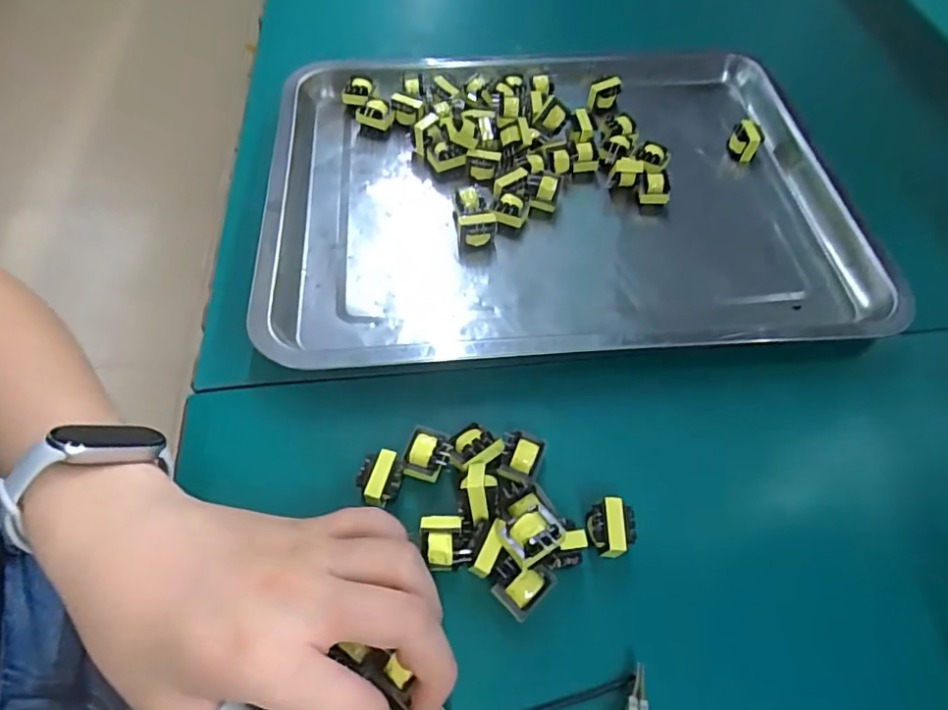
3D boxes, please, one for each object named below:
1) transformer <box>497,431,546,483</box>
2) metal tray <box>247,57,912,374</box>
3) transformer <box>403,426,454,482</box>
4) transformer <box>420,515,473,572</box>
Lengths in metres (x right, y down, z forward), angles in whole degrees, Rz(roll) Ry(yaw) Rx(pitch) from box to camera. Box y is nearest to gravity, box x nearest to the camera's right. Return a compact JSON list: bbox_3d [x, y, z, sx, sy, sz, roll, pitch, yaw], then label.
[{"bbox_3d":[0.024,0.054,0.283,0.020,0.014,0.022,12,59,6],"label":"transformer"},{"bbox_3d":[0.060,-0.115,0.395,0.407,0.038,0.297,-1,59,-3],"label":"metal tray"},{"bbox_3d":[-0.023,0.052,0.285,0.021,0.016,0.024,13,59,7],"label":"transformer"},{"bbox_3d":[-0.013,0.090,0.260,0.024,0.018,0.023,1,59,-1],"label":"transformer"}]

